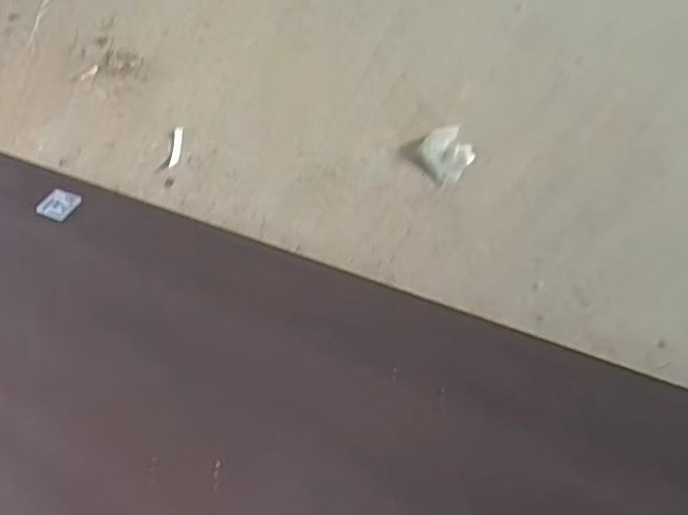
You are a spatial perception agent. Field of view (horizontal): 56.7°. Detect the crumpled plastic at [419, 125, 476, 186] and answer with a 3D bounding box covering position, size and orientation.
[{"bbox_3d":[0.223,-0.222,1.360,0.105,0.022,0.124,-24,62,-13],"label":"crumpled plastic"}]

